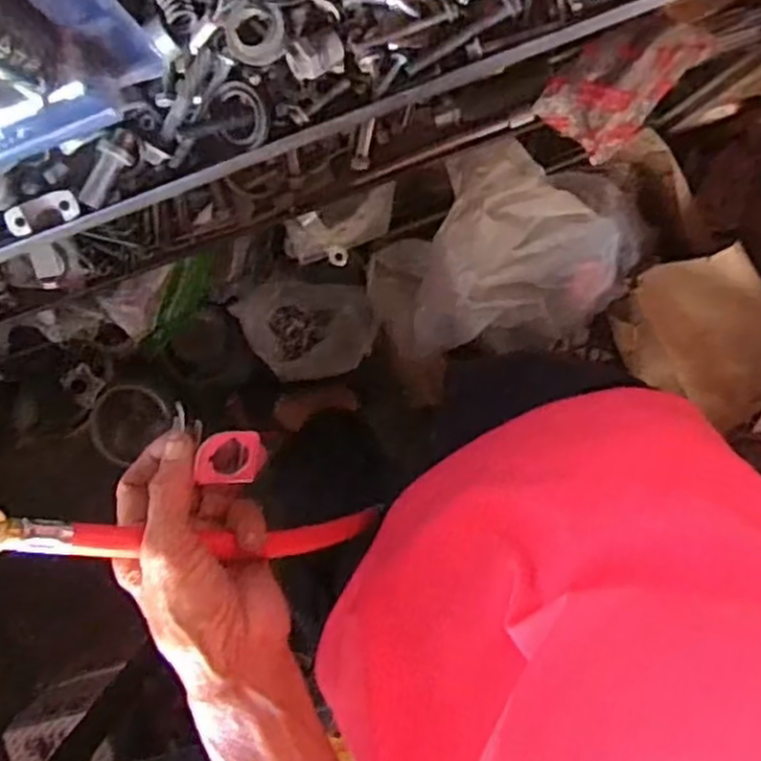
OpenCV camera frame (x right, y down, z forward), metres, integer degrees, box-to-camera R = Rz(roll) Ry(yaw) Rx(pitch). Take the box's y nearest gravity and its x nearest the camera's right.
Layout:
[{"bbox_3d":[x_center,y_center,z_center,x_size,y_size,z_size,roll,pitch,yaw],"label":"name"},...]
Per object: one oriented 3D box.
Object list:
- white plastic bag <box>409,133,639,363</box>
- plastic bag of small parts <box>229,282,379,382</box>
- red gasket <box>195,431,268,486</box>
[{"bbox_3d":[0.199,-0.149,0.978,0.298,0.326,0.245,8,95,2],"label":"white plastic bag"},{"bbox_3d":[-0.101,-0.073,1.061,0.183,0.170,0.132,1,95,3],"label":"plastic bag of small parts"},{"bbox_3d":[-0.074,0.039,0.375,0.035,0.008,0.028,-2,111,-27],"label":"red gasket"}]

